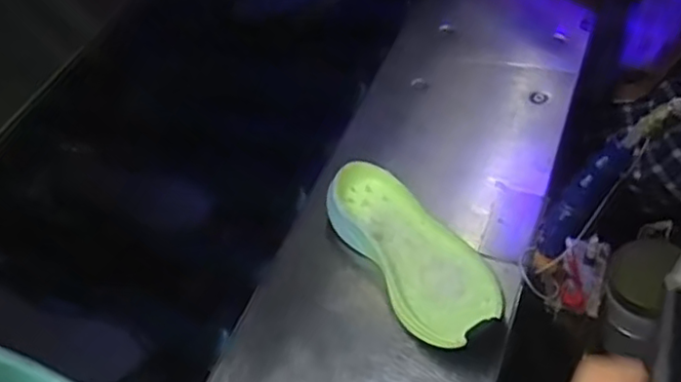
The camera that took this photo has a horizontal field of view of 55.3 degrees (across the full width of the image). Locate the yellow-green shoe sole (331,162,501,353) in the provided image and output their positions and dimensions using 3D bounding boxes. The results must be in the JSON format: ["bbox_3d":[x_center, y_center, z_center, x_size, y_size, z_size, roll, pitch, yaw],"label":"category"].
[{"bbox_3d":[0.066,0.055,0.604,0.088,0.047,0.211,-24,50,-16],"label":"yellow-green shoe sole"}]

